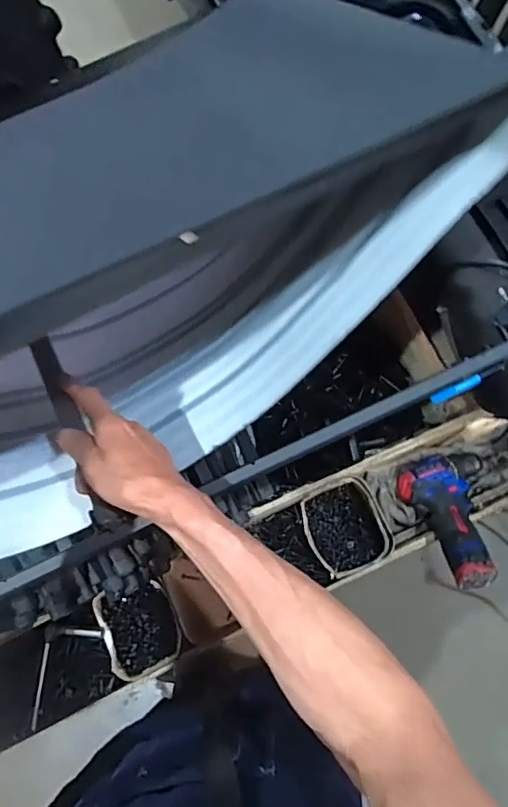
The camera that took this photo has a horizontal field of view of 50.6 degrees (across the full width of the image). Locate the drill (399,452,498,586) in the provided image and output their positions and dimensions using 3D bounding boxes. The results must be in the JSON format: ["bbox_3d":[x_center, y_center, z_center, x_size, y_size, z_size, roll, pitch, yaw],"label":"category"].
[{"bbox_3d":[0.297,0.165,0.787,0.136,0.059,0.213,-6,47,0],"label":"drill"}]

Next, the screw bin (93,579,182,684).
[{"bbox_3d":[-0.154,0.309,0.740,0.097,0.039,0.115,-22,76,-4],"label":"screw bin"}]

